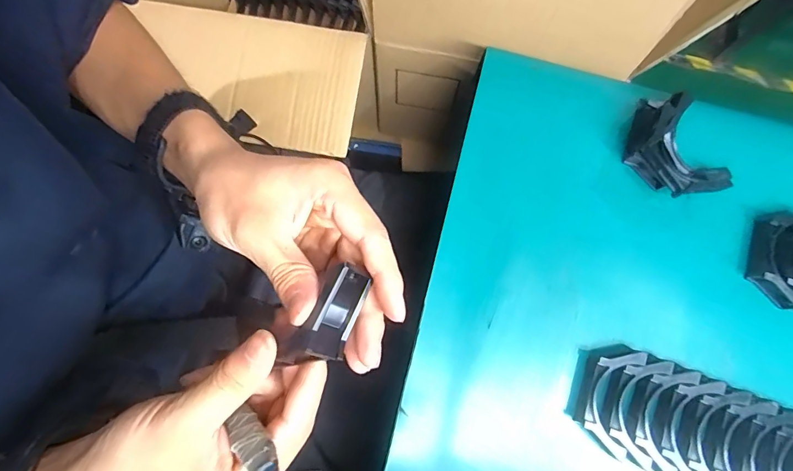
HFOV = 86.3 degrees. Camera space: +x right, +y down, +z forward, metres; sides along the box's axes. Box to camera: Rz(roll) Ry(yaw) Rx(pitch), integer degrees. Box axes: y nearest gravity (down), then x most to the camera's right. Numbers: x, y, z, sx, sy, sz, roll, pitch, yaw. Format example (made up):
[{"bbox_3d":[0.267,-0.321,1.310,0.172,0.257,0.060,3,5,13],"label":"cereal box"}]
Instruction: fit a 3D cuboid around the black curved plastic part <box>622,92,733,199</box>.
[{"bbox_3d":[0.265,-0.085,0.407,0.073,0.045,0.110,-23,80,-5],"label":"black curved plastic part"}]

